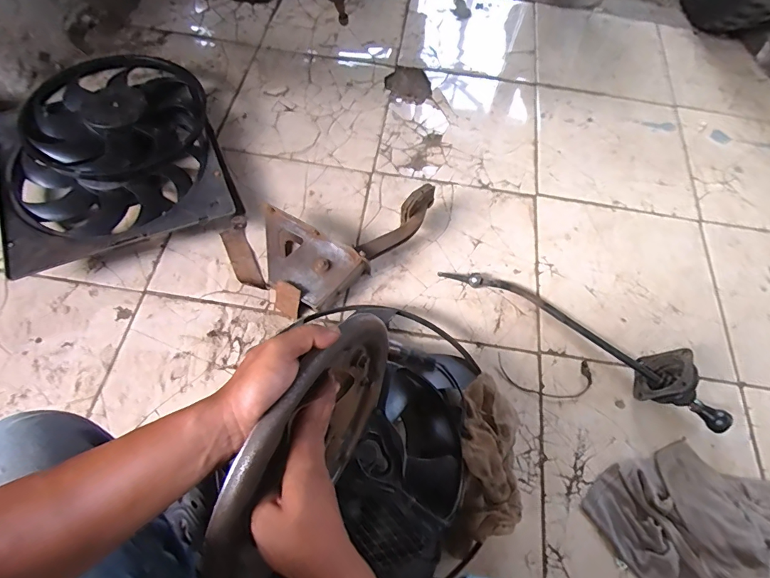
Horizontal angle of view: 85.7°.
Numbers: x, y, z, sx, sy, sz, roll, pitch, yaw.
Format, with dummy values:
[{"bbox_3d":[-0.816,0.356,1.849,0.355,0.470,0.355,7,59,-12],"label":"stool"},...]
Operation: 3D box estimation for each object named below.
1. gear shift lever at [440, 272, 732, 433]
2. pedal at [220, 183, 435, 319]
[{"bbox_3d":[0.393,0.085,0.832,0.603,0.097,0.122,28,68,10],"label":"gear shift lever"},{"bbox_3d":[-0.129,-0.131,0.911,0.296,0.124,0.402,42,71,16],"label":"pedal"}]

